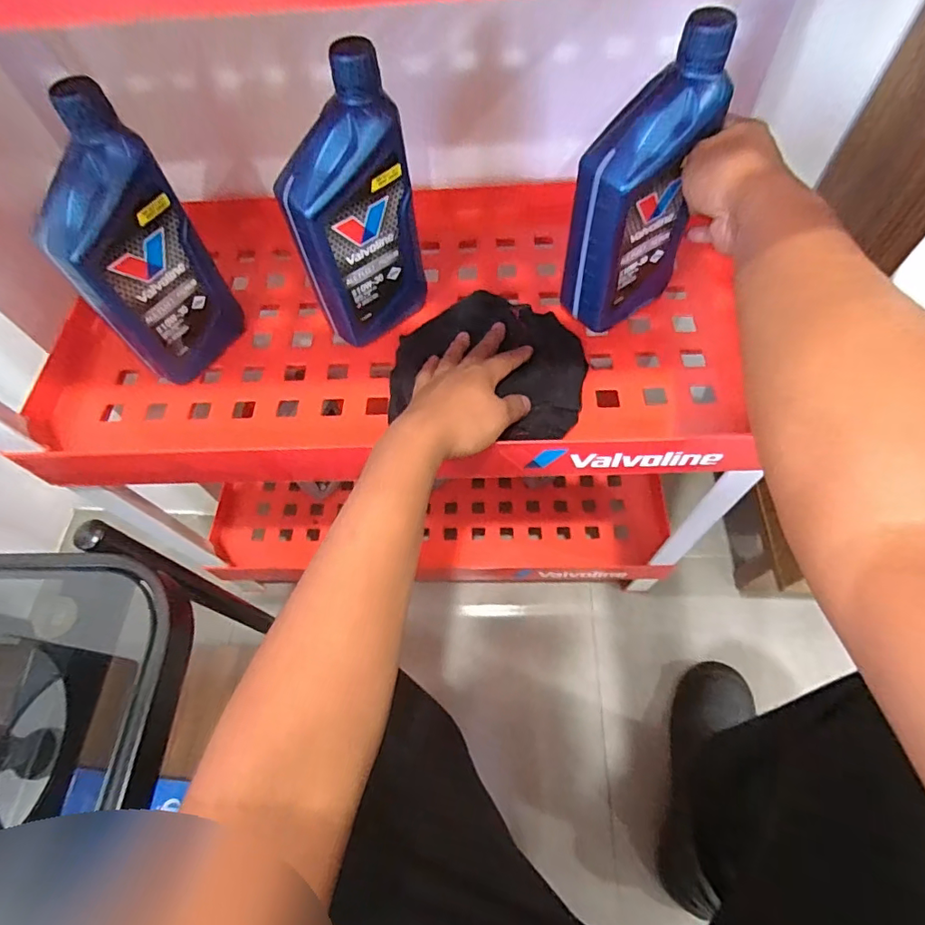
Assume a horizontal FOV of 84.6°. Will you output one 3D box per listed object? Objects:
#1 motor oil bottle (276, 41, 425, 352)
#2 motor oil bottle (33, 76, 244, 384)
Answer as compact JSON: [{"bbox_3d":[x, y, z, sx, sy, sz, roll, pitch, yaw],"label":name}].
[{"bbox_3d":[-0.093,-0.204,0.448,0.051,0.220,0.106,38,70,22],"label":"motor oil bottle"},{"bbox_3d":[-0.272,-0.166,0.436,0.050,0.222,0.103,15,63,12],"label":"motor oil bottle"}]

